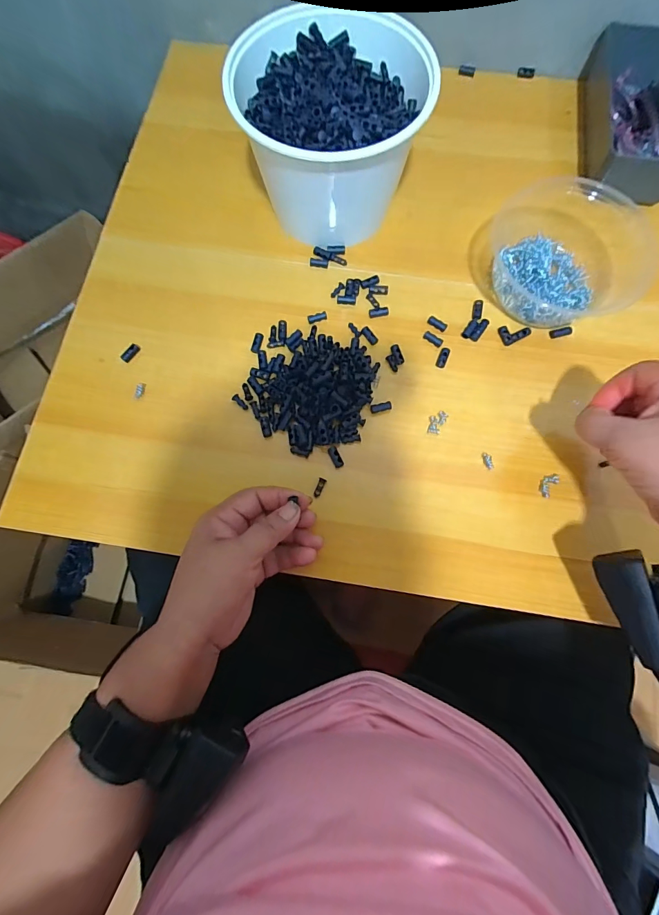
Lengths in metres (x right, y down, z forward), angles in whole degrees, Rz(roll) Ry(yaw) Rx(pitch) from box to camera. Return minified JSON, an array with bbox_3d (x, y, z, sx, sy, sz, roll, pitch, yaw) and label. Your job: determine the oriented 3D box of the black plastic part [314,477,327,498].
[{"bbox_3d":[-0.008,0.026,0.342,0.007,0.005,0.017,18,77,4],"label":"black plastic part"}]

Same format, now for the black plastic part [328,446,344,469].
[{"bbox_3d":[0.005,0.000,0.347,0.008,0.008,0.019,-27,78,-7],"label":"black plastic part"}]

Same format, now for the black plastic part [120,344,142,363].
[{"bbox_3d":[-0.187,-0.098,0.376,0.006,0.009,0.020,38,79,8],"label":"black plastic part"}]

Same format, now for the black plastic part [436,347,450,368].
[{"bbox_3d":[0.106,-0.093,0.371,0.008,0.004,0.021,21,77,4],"label":"black plastic part"}]

